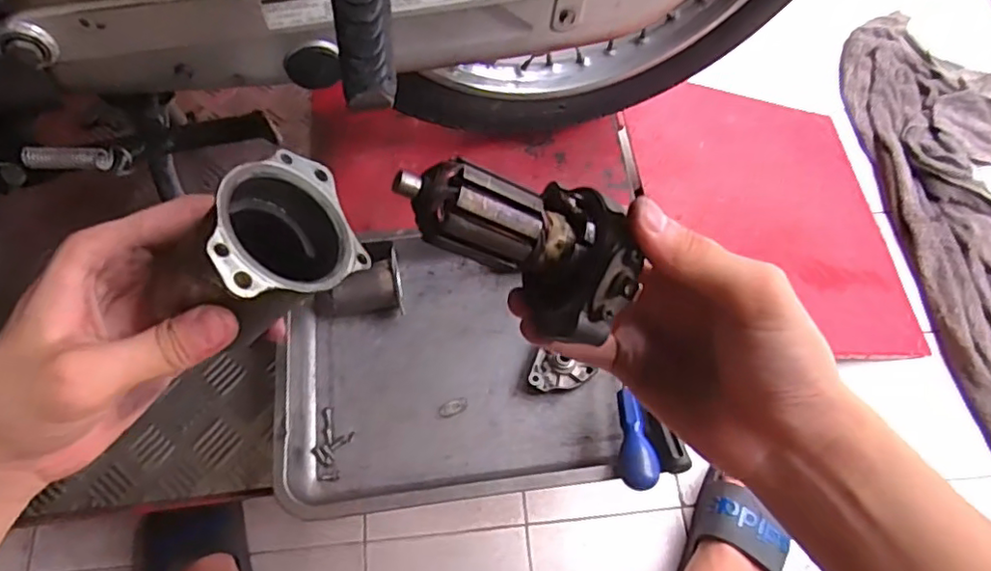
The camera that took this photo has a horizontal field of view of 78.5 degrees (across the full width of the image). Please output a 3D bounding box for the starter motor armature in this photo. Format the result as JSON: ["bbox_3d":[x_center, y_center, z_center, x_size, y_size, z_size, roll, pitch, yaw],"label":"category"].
[{"bbox_3d":[0.007,-0.021,0.239,0.093,0.049,0.058,25,67,-13],"label":"starter motor armature"}]

